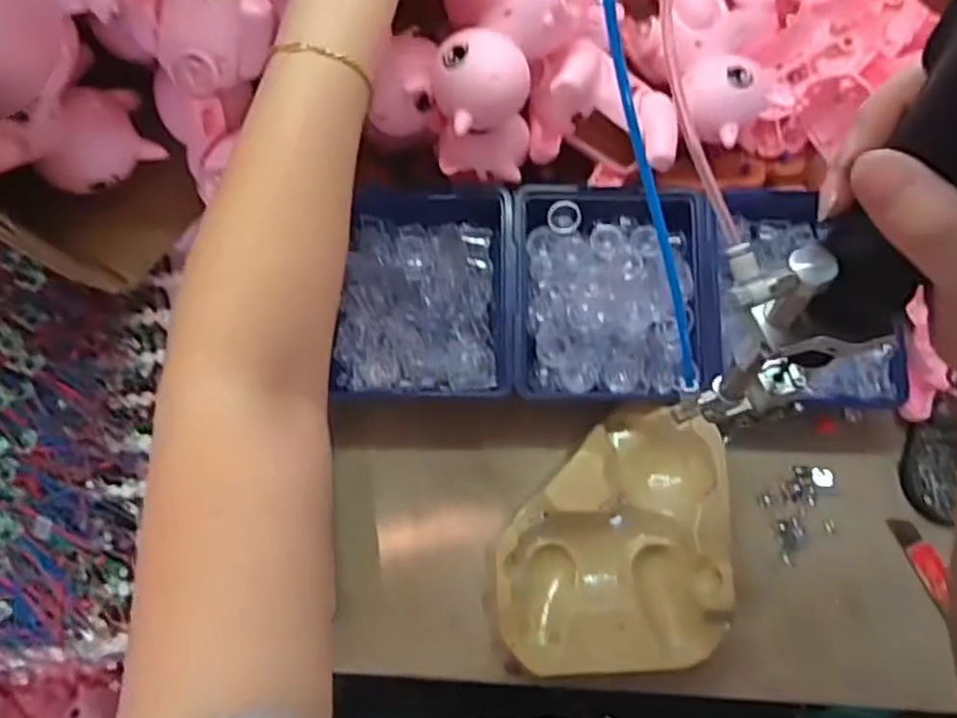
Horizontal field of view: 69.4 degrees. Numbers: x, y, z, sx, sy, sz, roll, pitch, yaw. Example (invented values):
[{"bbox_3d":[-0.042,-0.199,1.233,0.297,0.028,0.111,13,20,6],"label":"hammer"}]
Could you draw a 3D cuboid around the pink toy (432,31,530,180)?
[{"bbox_3d":[0.003,-0.175,0.490,0.066,0.097,0.055,-5,72,-3],"label":"pink toy"}]

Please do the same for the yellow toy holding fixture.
[{"bbox_3d":[0.093,0.127,0.492,0.164,0.048,0.177,-2,72,-2],"label":"yellow toy holding fixture"}]

